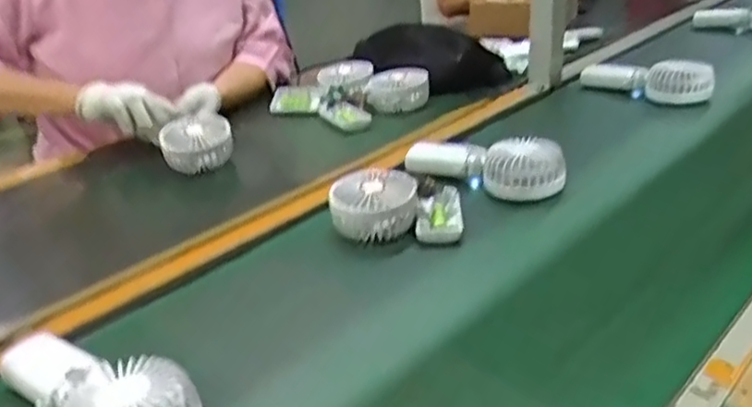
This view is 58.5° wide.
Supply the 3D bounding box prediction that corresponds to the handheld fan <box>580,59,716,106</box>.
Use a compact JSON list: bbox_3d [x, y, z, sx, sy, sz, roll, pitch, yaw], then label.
[{"bbox_3d":[0.398,-0.186,0.991,0.051,0.061,0.187,-24,34,-32],"label":"handheld fan"}]

